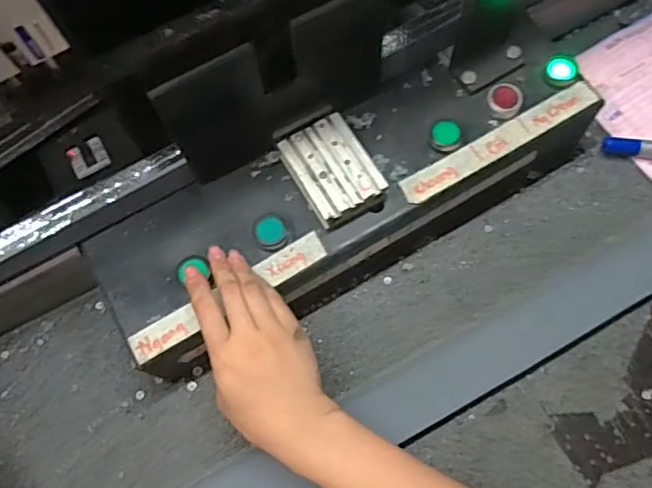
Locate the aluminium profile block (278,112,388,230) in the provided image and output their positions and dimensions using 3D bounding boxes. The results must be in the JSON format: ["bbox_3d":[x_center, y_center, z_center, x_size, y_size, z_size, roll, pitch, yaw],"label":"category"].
[{"bbox_3d":[0.004,-0.059,0.468,0.061,0.026,0.079,-29,71,-8],"label":"aluminium profile block"}]

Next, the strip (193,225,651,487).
[{"bbox_3d":[0.226,0.053,0.508,0.776,0.016,0.055,-28,68,-7],"label":"strip"}]

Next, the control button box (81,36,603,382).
[{"bbox_3d":[0.025,-0.045,0.499,0.438,0.095,0.137,-26,72,-8],"label":"control button box"}]

